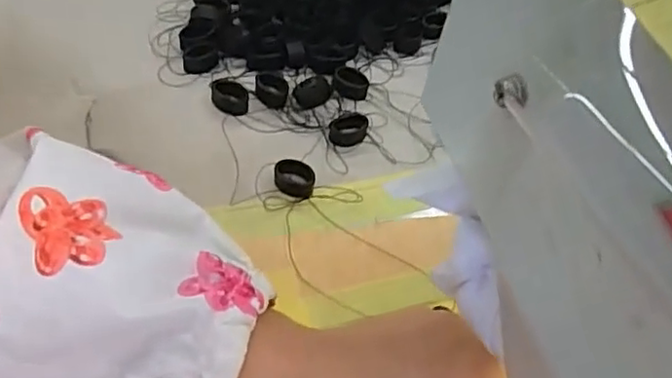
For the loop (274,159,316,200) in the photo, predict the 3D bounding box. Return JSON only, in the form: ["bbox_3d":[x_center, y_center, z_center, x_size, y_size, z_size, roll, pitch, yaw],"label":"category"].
[{"bbox_3d":[-0.020,-0.005,0.305,0.019,0.008,0.017,15,52,4],"label":"loop"}]

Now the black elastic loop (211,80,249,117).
[{"bbox_3d":[-0.056,-0.048,0.330,0.014,0.012,0.023,-35,64,-29],"label":"black elastic loop"}]

